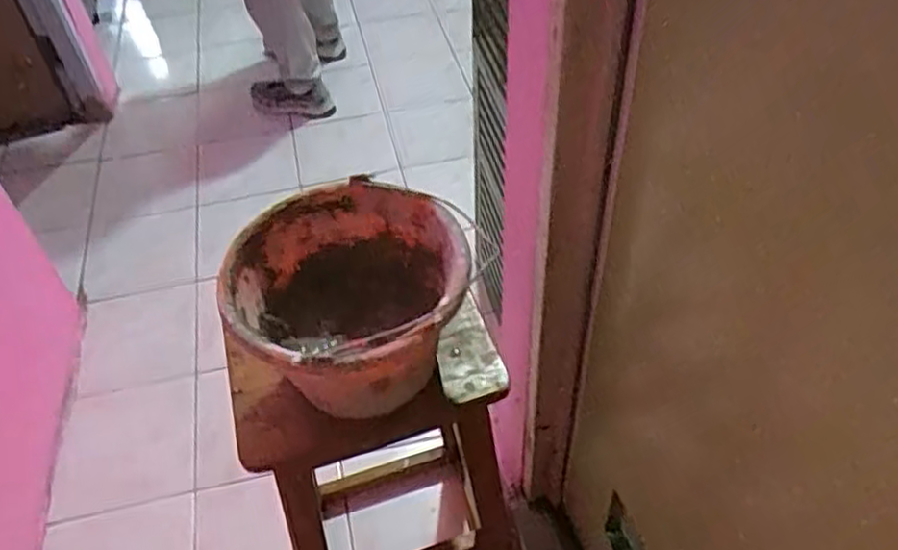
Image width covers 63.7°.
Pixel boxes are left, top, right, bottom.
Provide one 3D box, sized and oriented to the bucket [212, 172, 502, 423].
[{"bbox_3d":[-0.093,0.050,0.748,0.220,0.183,0.223,-2,47,2],"label":"bucket"}]

